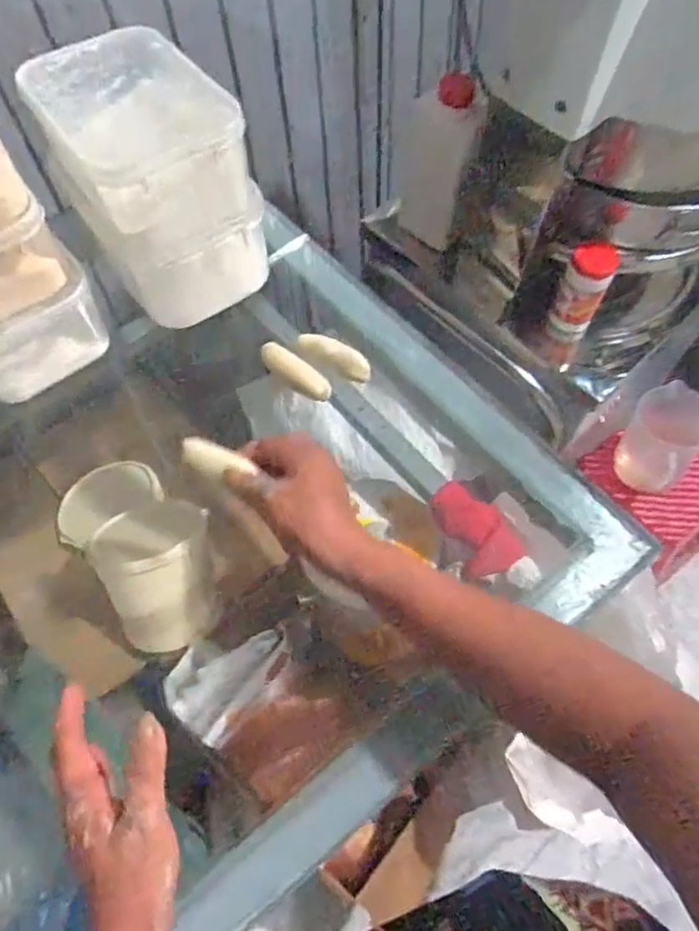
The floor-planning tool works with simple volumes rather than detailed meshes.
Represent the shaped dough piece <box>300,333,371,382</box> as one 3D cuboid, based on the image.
[{"bbox_3d":[-0.014,-0.101,0.584,0.072,0.025,0.022,28,64,2],"label":"shaped dough piece"}]

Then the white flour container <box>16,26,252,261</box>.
[{"bbox_3d":[-0.183,-0.285,0.553,0.139,0.108,0.183,-34,63,-16],"label":"white flour container"}]

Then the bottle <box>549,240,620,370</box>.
[{"bbox_3d":[0.293,-0.205,0.813,0.059,0.162,0.056,18,62,14],"label":"bottle"}]

